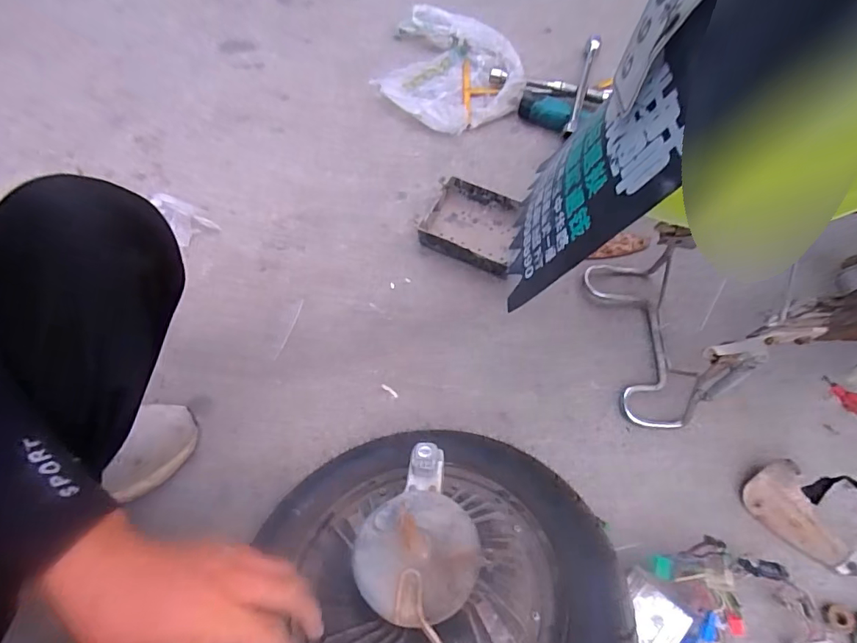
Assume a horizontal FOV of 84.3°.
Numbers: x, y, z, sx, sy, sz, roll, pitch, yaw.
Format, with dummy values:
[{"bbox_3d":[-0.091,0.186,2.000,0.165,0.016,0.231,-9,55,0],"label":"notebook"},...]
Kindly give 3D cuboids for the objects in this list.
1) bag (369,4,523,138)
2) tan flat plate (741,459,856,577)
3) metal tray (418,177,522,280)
[{"bbox_3d":[0.037,-0.494,0.939,0.323,0.055,0.259,35,68,19],"label":"bag"},{"bbox_3d":[0.444,0.239,0.562,0.073,0.021,0.135,-39,71,6],"label":"tan flat plate"},{"bbox_3d":[0.071,-0.153,0.766,0.151,0.044,0.134,21,64,13],"label":"metal tray"}]

